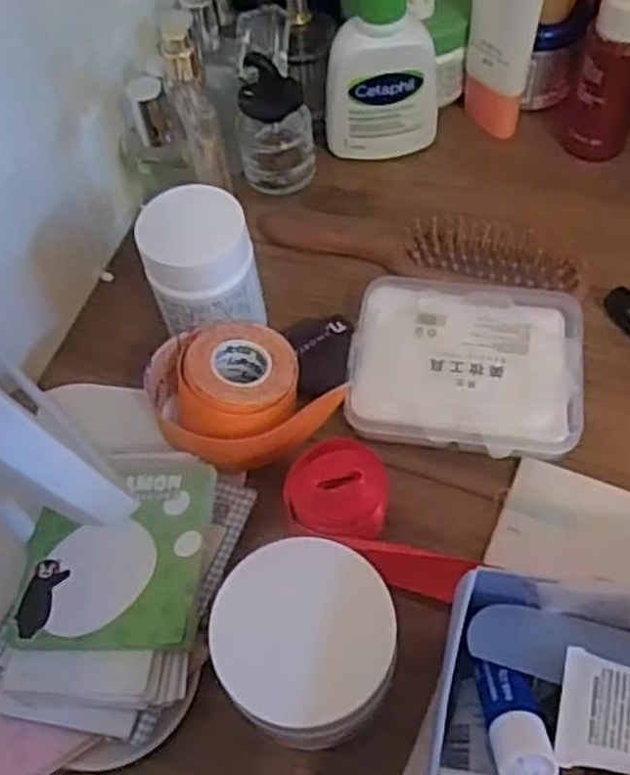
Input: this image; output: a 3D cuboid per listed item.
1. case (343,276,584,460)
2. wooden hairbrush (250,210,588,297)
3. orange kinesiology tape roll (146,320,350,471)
[{"bbox_3d":[0.076,-0.012,0.400,0.114,0.021,0.093,9,59,10],"label":"case"},{"bbox_3d":[0.055,-0.077,0.439,0.185,0.029,0.042,17,61,15],"label":"wooden hairbrush"},{"bbox_3d":[-0.033,0.005,0.382,0.081,0.059,0.065,-28,60,-12],"label":"orange kinesiology tape roll"}]

